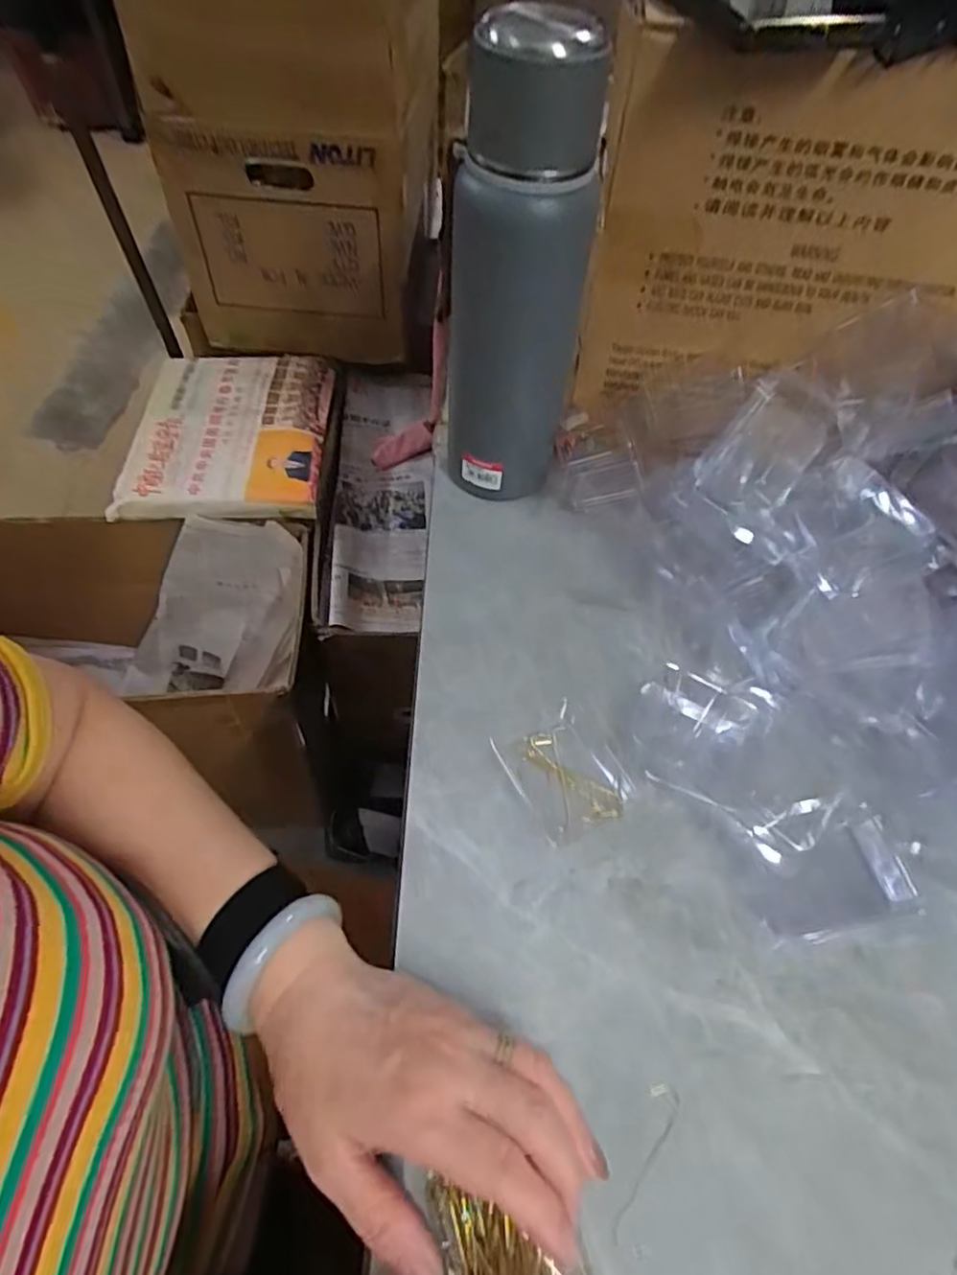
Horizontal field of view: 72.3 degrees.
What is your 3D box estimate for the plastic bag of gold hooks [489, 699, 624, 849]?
[{"bbox_3d":[0.048,0.081,0.385,0.052,0.006,0.071,-22,61,-17],"label":"plastic bag of gold hooks"}]

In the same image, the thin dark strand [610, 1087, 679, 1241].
[{"bbox_3d":[0.074,0.232,0.289,0.015,0.004,0.063,27,59,13],"label":"thin dark strand"}]

